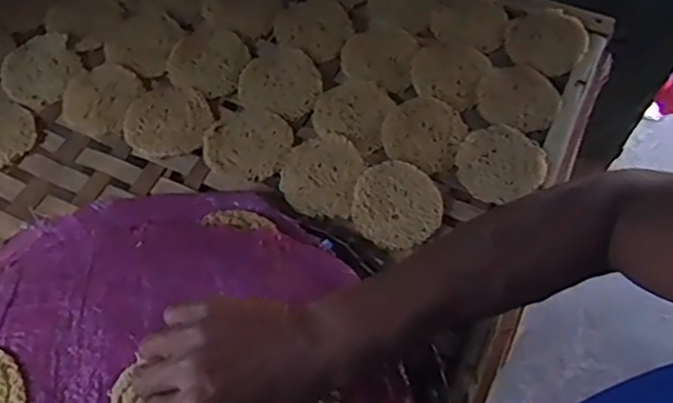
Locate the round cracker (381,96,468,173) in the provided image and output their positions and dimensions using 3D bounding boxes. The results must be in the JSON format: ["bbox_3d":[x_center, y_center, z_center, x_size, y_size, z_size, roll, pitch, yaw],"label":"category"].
[{"bbox_3d":[0.081,-0.065,0.619,0.073,0.004,0.076,-1,61,1],"label":"round cracker"}]

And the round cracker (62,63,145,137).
[{"bbox_3d":[-0.230,-0.102,0.643,0.072,0.013,0.075,-1,61,1],"label":"round cracker"}]

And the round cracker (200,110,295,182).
[{"bbox_3d":[-0.082,-0.056,0.620,0.079,0.005,0.072,-1,61,1],"label":"round cracker"}]

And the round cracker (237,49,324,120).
[{"bbox_3d":[-0.053,-0.119,0.652,0.079,0.004,0.075,-1,61,1],"label":"round cracker"}]

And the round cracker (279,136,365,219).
[{"bbox_3d":[-0.013,-0.025,0.601,0.070,0.008,0.081,16,62,10],"label":"round cracker"}]

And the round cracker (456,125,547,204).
[{"bbox_3d":[0.148,-0.035,0.602,0.075,0.012,0.075,-1,61,1],"label":"round cracker"}]

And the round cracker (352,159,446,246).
[{"bbox_3d":[0.053,-0.001,0.583,0.077,0.006,0.078,-1,61,1],"label":"round cracker"}]

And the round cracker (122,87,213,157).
[{"bbox_3d":[-0.160,-0.078,0.631,0.078,0.007,0.075,-1,61,1],"label":"round cracker"}]

